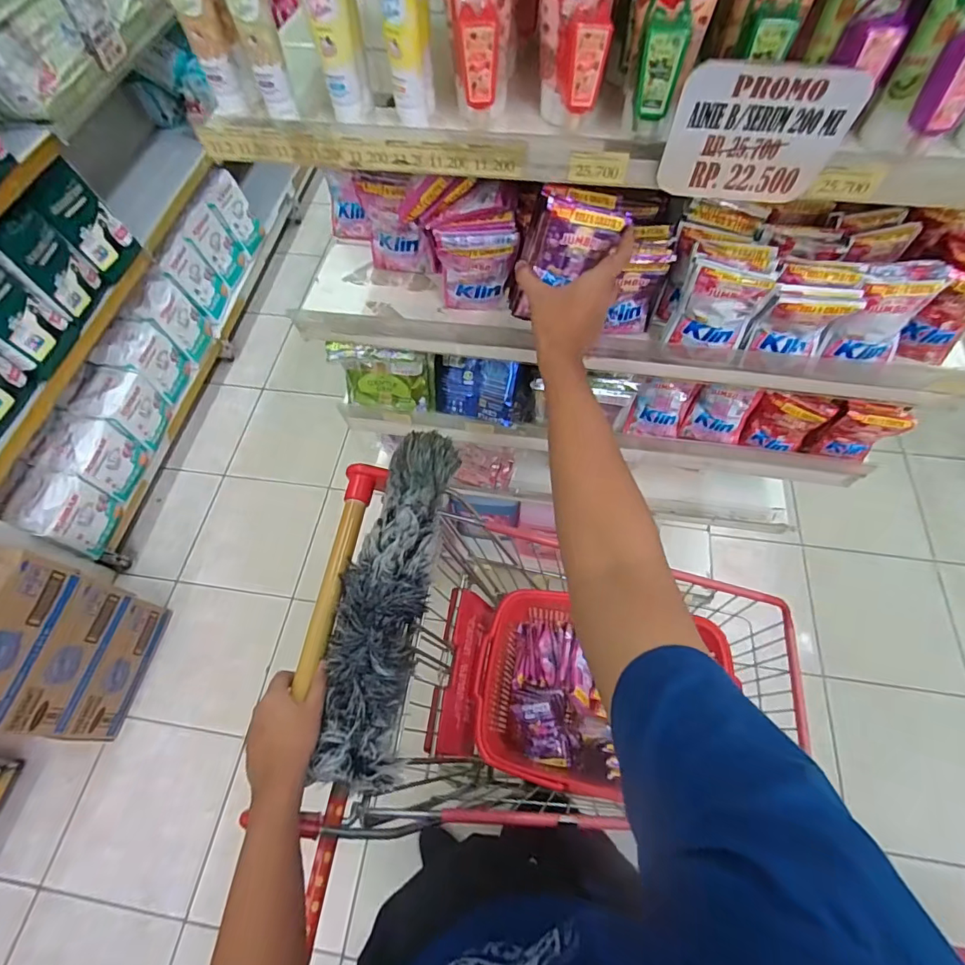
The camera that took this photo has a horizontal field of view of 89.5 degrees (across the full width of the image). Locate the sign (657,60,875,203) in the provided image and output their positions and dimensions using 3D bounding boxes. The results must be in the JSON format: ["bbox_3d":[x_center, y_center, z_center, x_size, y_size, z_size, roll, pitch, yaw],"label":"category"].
[{"bbox_3d":[0.219,-0.278,0.393,0.131,0.103,0.007,9,71,5],"label":"sign"}]

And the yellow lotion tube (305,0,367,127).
[{"bbox_3d":[-0.123,-0.389,0.418,0.039,0.122,0.040,-6,62,-2],"label":"yellow lotion tube"}]

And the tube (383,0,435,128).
[{"bbox_3d":[-0.062,-0.383,0.412,0.037,0.121,0.044,2,62,2],"label":"tube"}]

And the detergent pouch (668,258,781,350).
[{"bbox_3d":[0.277,-0.202,0.572,0.085,0.095,0.038,23,64,13],"label":"detergent pouch"}]

